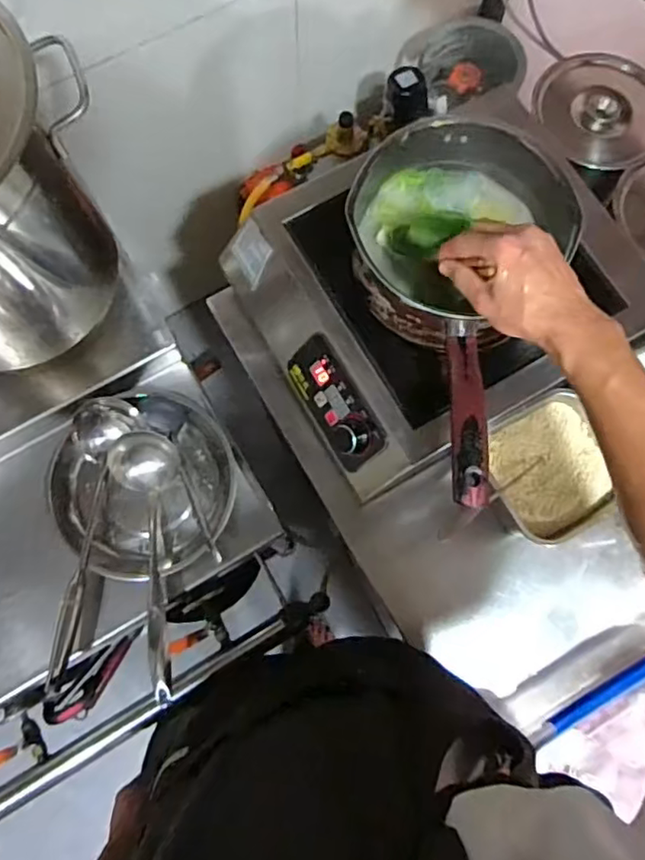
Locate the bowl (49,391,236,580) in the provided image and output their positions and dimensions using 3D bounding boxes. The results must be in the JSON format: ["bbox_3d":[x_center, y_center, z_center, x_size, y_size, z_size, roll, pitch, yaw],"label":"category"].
[{"bbox_3d":[-0.238,0.084,0.813,0.249,0.064,0.218,-29,78,-7],"label":"bowl"}]

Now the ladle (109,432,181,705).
[{"bbox_3d":[-0.231,0.170,0.779,0.082,0.060,0.328,-1,76,-1],"label":"ladle"}]

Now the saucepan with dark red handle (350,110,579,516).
[{"bbox_3d":[0.133,-0.134,0.612,0.204,0.129,0.407,0,63,-1],"label":"saucepan with dark red handle"}]

